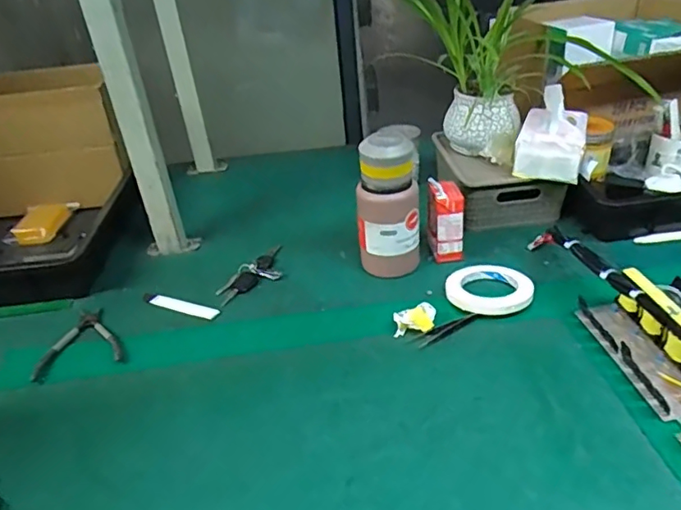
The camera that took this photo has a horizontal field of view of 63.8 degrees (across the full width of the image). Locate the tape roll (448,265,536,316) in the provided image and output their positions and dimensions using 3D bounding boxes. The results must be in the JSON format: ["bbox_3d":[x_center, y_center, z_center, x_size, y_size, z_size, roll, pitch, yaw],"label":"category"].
[{"bbox_3d":[0.206,0.047,0.760,0.113,0.014,0.113,-6,32,4],"label":"tape roll"}]

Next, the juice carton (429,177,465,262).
[{"bbox_3d":[0.158,-0.053,0.824,0.050,0.116,0.049,-5,32,5],"label":"juice carton"}]

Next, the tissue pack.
[{"bbox_3d":[0.333,-0.192,0.855,0.101,0.109,0.124,8,35,22],"label":"tissue pack"}]

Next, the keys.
[{"bbox_3d":[-0.128,0.026,0.843,0.060,0.020,0.149,19,41,36],"label":"keys"}]

